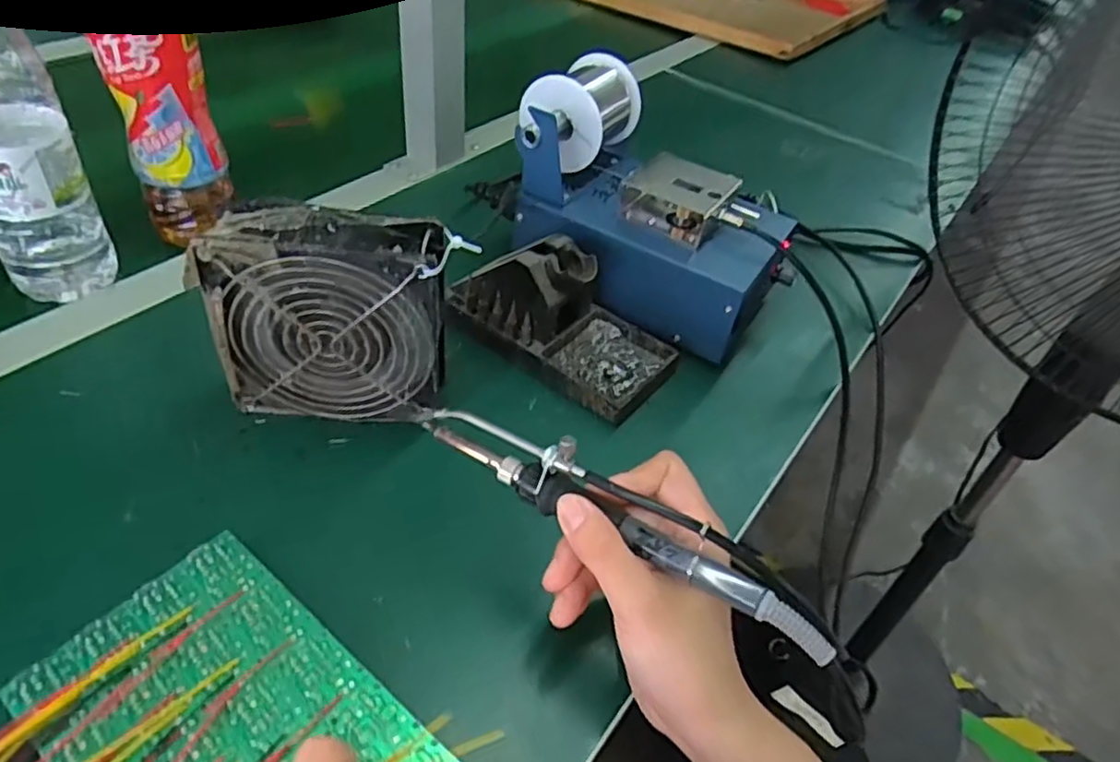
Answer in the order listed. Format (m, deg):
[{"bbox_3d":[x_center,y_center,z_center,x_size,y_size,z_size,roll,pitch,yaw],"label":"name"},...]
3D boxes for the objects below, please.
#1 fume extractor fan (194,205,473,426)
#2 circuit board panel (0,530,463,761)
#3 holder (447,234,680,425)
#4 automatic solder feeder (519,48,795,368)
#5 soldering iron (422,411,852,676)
[{"bbox_3d":[-0.123,-0.032,0.393,0.128,0.122,0.042,3,44,-5],"label":"fume extractor fan"},{"bbox_3d":[-0.127,0.143,0.280,0.171,0.006,0.101,32,48,23],"label":"circuit board panel"},{"bbox_3d":[0.006,-0.046,0.466,0.140,0.070,0.080,27,47,19],"label":"holder"},{"bbox_3d":[0.065,-0.123,0.508,0.198,0.139,0.111,29,48,21],"label":"automatic solder feeder"},{"bbox_3d":[0.025,0.056,0.304,0.206,0.030,0.020,26,46,21],"label":"soldering iron"}]

